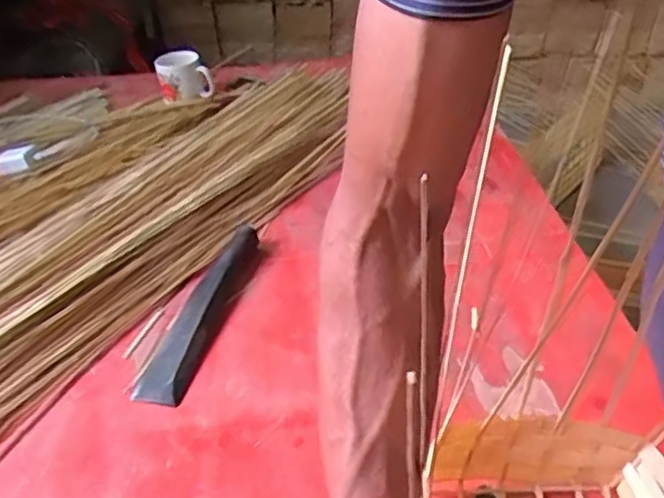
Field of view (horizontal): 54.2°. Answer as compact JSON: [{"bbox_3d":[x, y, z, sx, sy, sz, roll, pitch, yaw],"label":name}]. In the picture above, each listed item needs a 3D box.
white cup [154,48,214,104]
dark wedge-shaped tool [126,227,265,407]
[{"bbox_3d":[-0.268,-0.313,1.179,0.095,0.076,0.087,-11,37,-13],"label":"white cup"},{"bbox_3d":[-0.145,0.063,0.767,0.059,0.024,0.282,8,37,12],"label":"dark wedge-shaped tool"}]

